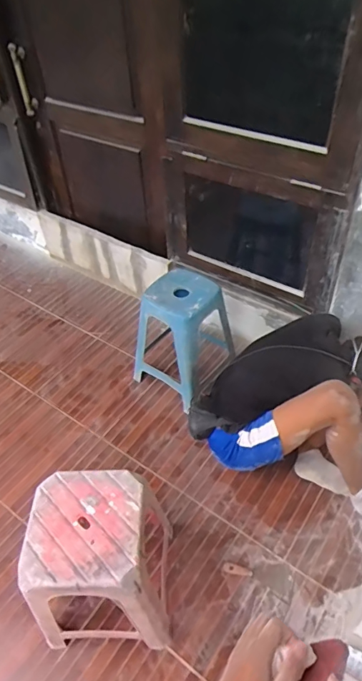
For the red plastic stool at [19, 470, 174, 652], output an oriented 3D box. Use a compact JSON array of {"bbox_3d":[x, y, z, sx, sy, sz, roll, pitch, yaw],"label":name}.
[{"bbox_3d":[-0.208,0.606,1.232,0.334,0.473,0.334,1,48,5],"label":"red plastic stool"}]

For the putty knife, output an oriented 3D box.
[{"bbox_3d":[0.237,0.733,1.401,0.200,0.020,0.091,8,47,11],"label":"putty knife"}]

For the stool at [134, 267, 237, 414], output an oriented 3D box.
[{"bbox_3d":[0.008,-0.021,1.787,0.357,0.446,0.394,19,50,21],"label":"stool"}]

